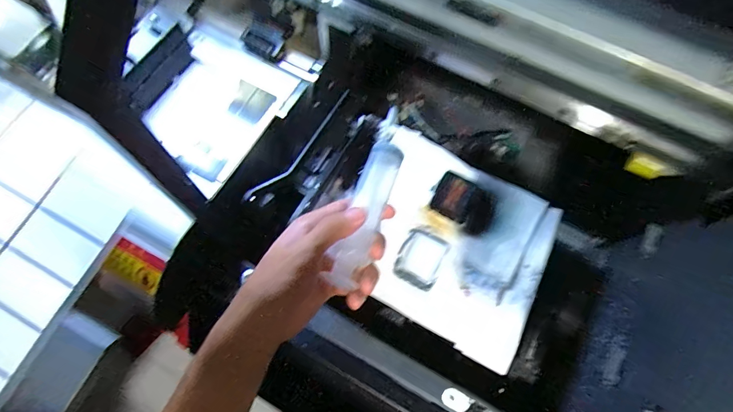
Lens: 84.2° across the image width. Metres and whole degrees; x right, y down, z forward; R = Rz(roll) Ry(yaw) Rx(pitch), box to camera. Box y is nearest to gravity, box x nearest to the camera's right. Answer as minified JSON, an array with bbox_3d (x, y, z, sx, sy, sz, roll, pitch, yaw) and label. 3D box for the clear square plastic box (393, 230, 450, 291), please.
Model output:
[{"bbox_3d":[0.052,0.050,0.388,0.041,0.019,0.051,26,71,8],"label":"clear square plastic box"}]

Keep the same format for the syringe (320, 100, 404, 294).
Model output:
[{"bbox_3d":[0.006,-0.014,0.350,0.029,0.027,0.169,17,68,4],"label":"syringe"}]

